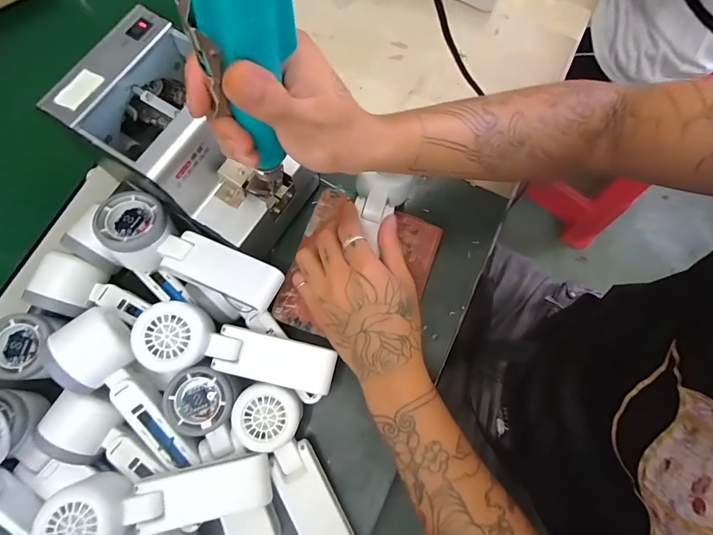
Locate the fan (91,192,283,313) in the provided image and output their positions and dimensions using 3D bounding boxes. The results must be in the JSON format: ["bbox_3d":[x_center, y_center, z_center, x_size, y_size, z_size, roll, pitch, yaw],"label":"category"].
[{"bbox_3d":[-0.147,-0.011,0.356,0.164,0.049,0.059,22,76,6],"label":"fan"}]

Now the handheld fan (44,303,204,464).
[{"bbox_3d":[-0.198,0.110,0.344,0.054,0.055,0.155,-37,97,-10],"label":"handheld fan"}]

